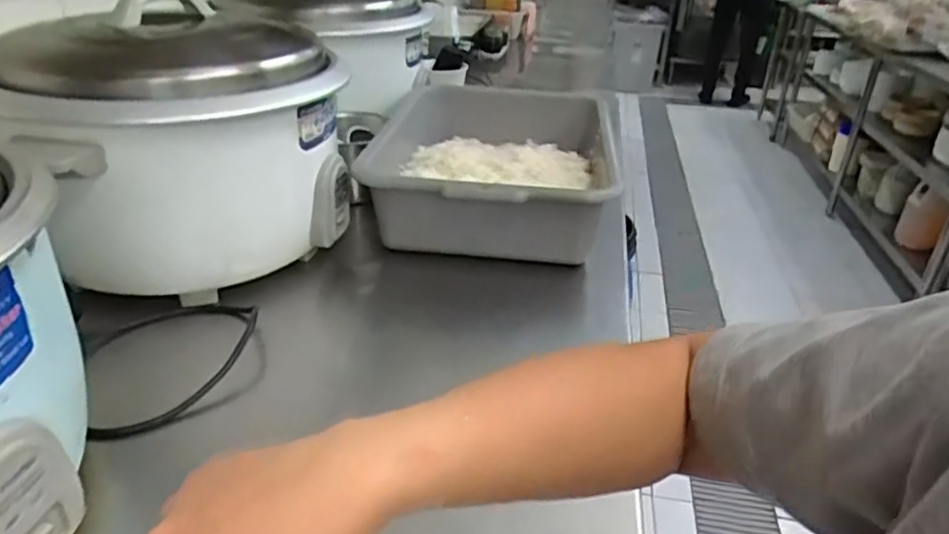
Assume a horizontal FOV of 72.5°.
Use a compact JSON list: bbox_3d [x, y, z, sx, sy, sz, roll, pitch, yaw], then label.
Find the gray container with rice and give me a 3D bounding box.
[{"bbox_3d":[0.032,-0.187,1.129,0.385,0.133,0.542,1,29,4],"label":"gray container with rice"}]

